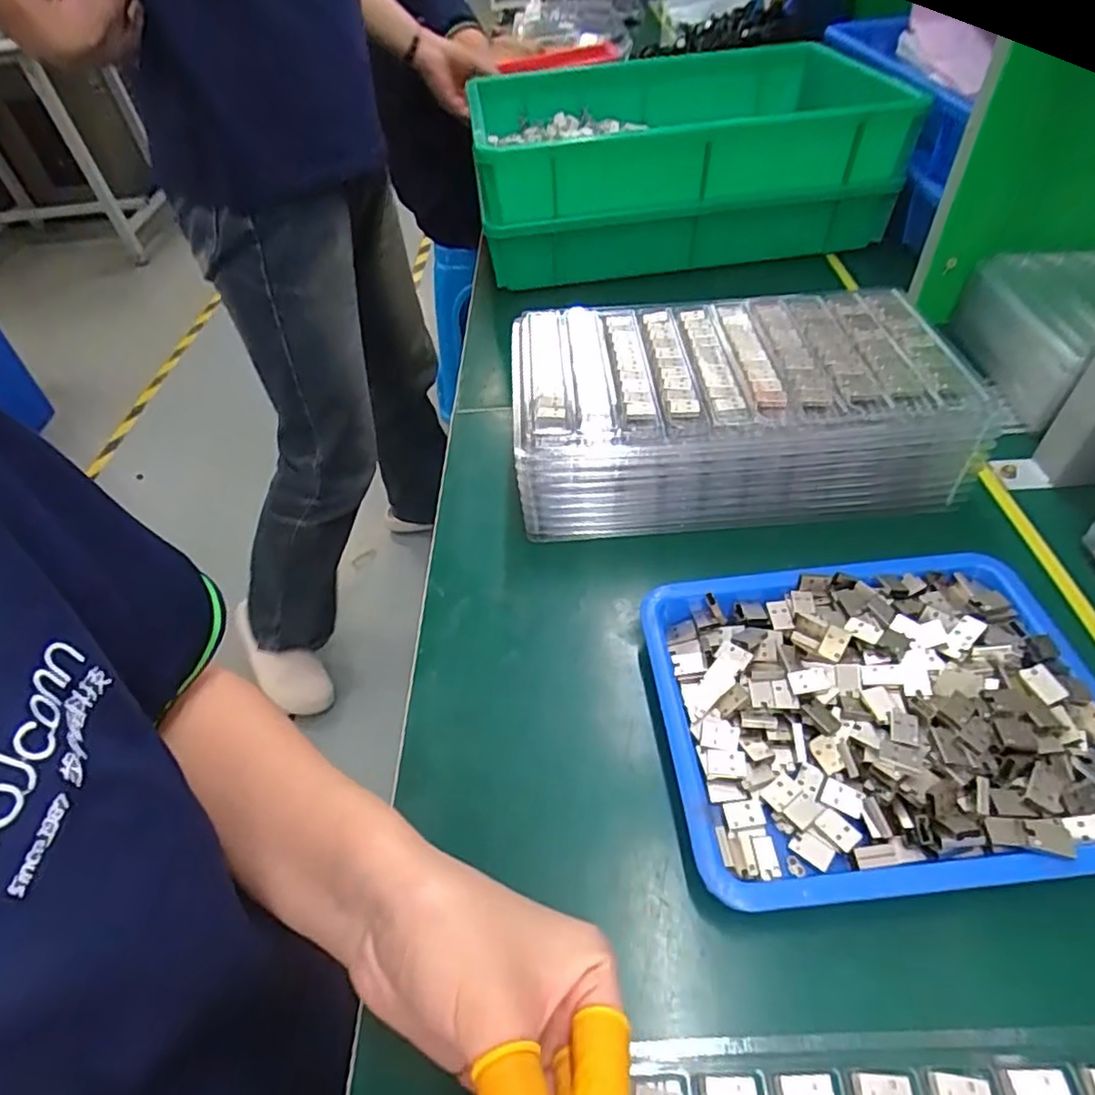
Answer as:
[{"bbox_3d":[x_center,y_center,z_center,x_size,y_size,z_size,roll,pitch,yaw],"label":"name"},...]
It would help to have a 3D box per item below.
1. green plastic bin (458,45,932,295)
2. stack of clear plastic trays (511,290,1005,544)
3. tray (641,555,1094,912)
[{"bbox_3d":[0.151,-0.428,0.719,0.421,0.155,0.318,-6,48,1],"label":"green plastic bin"},{"bbox_3d":[0.124,-0.103,0.465,0.291,0.081,0.167,-5,48,2],"label":"stack of clear plastic trays"},{"bbox_3d":[0.168,0.081,0.327,0.215,0.036,0.165,-6,48,0],"label":"tray"}]

